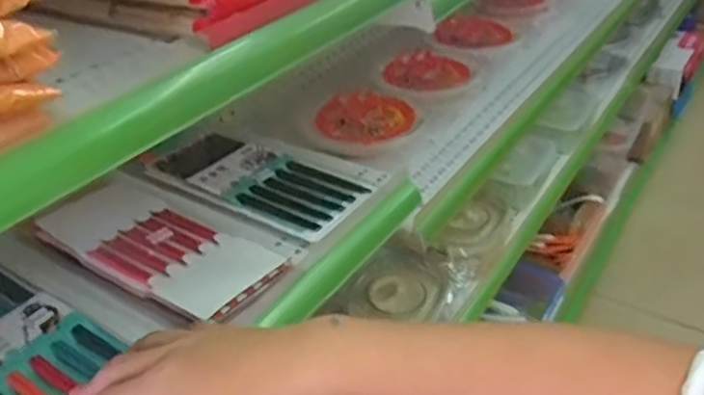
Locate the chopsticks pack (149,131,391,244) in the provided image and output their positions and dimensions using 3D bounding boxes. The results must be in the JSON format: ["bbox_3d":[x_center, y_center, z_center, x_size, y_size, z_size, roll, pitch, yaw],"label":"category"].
[{"bbox_3d":[-0.104,-0.028,0.760,0.265,0.017,0.145,20,40,29],"label":"chopsticks pack"}]

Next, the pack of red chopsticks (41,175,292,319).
[{"bbox_3d":[-0.191,0.040,0.641,0.264,0.014,0.120,21,40,30],"label":"pack of red chopsticks"}]

